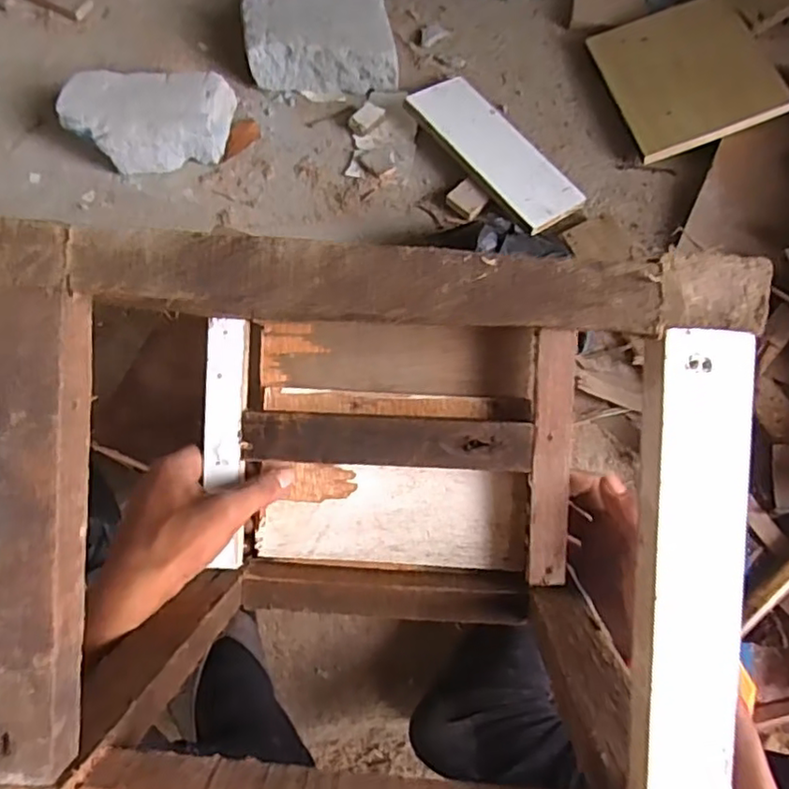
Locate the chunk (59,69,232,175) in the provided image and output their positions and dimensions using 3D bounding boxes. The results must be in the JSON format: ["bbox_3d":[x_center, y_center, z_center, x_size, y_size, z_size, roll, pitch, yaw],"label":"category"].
[{"bbox_3d":[-0.327,-0.368,0.851,0.205,0.062,0.123,2,69,1],"label":"chunk"}]

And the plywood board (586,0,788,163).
[{"bbox_3d":[0.398,-0.441,0.866,0.192,0.020,0.227,-19,69,11],"label":"plywood board"}]

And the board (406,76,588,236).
[{"bbox_3d":[0.135,-0.325,0.844,0.112,0.012,0.259,-35,75,-21],"label":"board"}]

